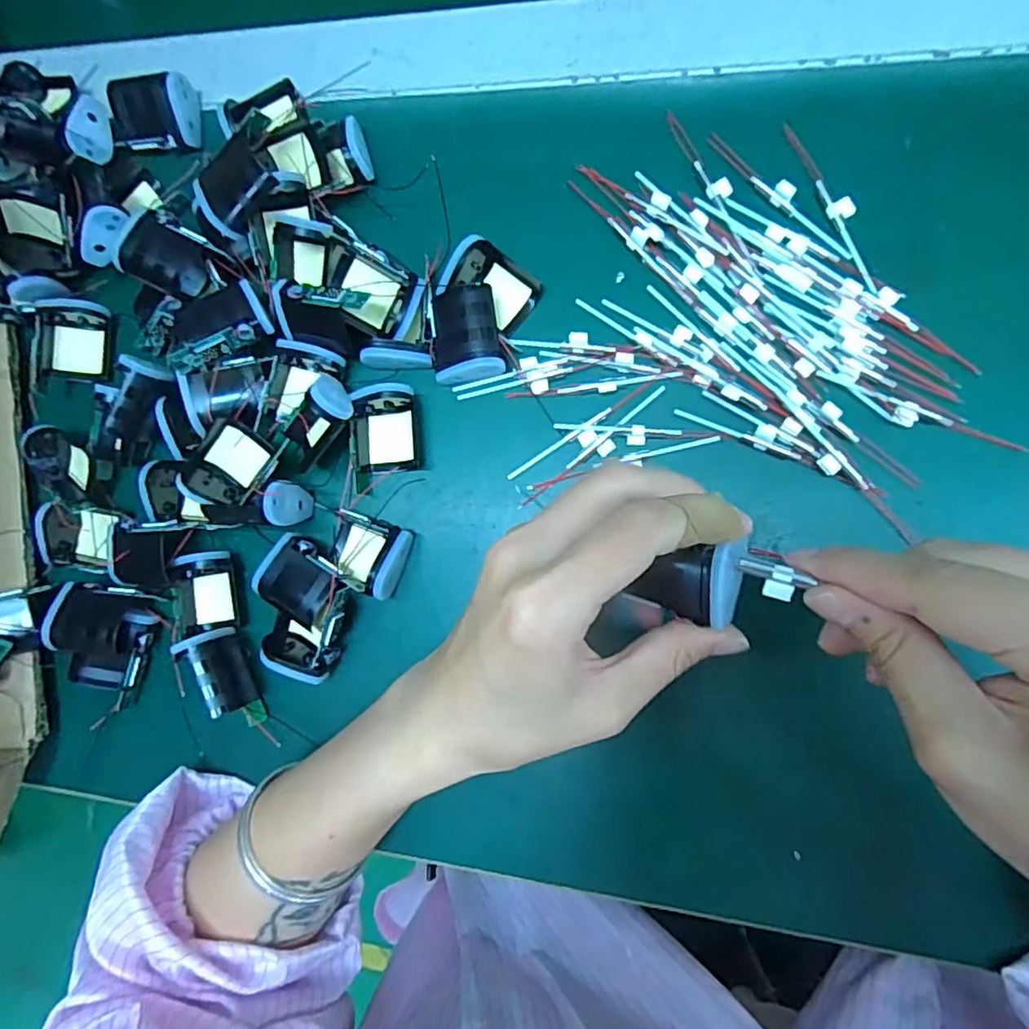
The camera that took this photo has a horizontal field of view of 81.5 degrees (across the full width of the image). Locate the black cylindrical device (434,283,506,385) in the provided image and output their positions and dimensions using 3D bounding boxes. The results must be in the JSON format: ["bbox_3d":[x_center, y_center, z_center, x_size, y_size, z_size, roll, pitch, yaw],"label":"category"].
[{"bbox_3d":[-0.025,-0.090,0.296,0.034,0.012,0.047,-11,84,11],"label":"black cylindrical device"}]

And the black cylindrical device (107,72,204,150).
[{"bbox_3d":[-0.205,-0.231,0.346,0.045,0.027,0.034,-1,125,11],"label":"black cylindrical device"}]

